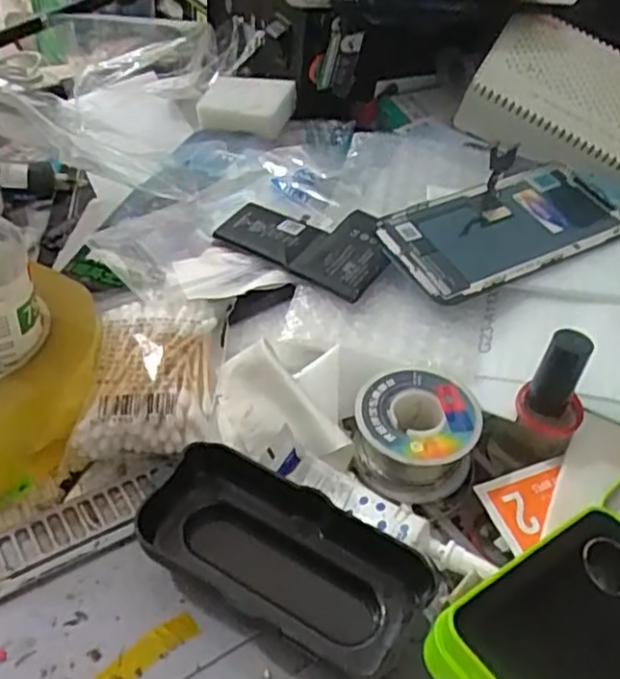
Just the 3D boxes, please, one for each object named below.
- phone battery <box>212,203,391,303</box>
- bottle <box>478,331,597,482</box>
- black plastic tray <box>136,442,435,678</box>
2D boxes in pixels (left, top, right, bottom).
[{"bbox_3d":[-0.001,-0.056,0.373,0.093,0.006,0.054,27,60,28],"label":"phone battery"},{"bbox_3d":[0.099,0.027,0.294,0.036,0.060,0.034,26,45,21],"label":"bottle"},{"bbox_3d":[-0.009,0.083,0.263,0.106,0.027,0.046,23,43,17],"label":"black plastic tray"}]

